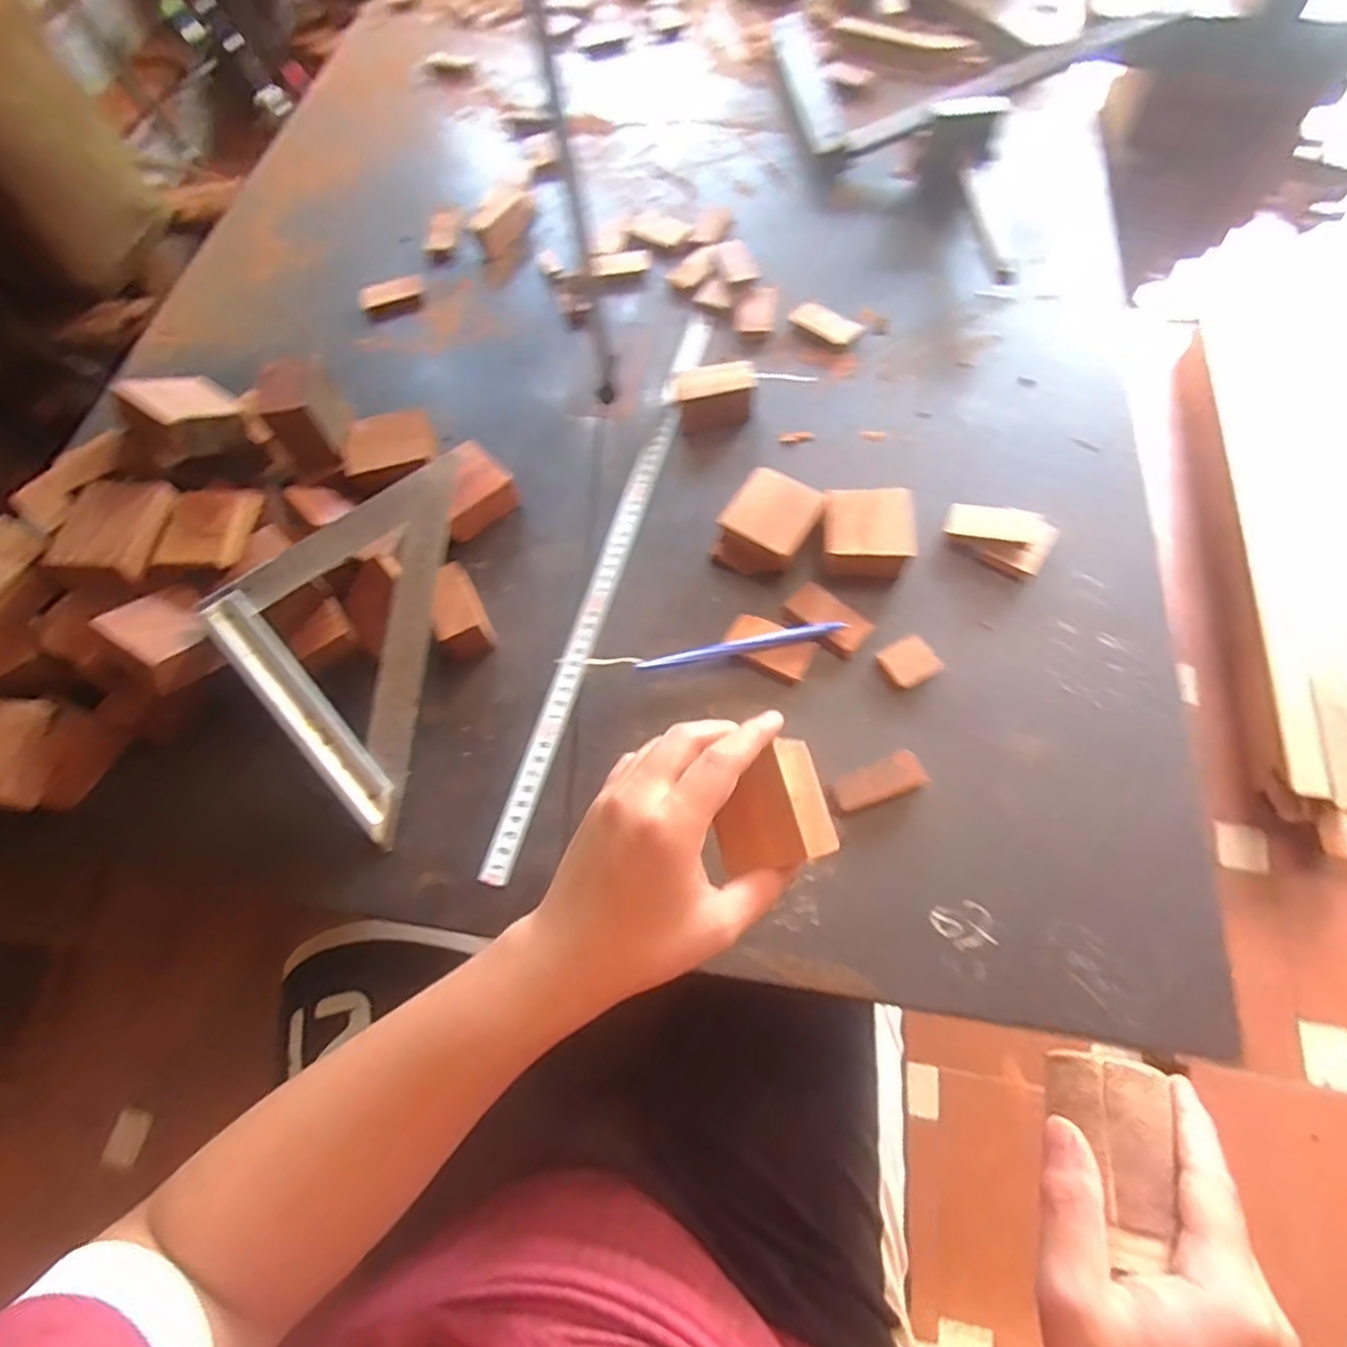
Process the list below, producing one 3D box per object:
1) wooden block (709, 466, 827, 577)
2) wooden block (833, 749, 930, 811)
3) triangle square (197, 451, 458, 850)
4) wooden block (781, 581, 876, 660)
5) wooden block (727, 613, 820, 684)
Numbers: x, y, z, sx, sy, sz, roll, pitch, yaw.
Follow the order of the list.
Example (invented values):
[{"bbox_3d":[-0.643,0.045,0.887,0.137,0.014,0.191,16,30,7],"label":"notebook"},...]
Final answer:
[{"bbox_3d":[0.067,-0.103,0.489,0.056,0.035,0.069,30,71,16],"label":"wooden block"},{"bbox_3d":[0.123,0.066,0.417,0.056,0.018,0.022,-18,66,-4],"label":"wooden block"},{"bbox_3d":[-0.221,-0.028,0.438,0.125,0.014,0.244,6,77,-13],"label":"triangle square"},{"bbox_3d":[0.103,-0.036,0.464,0.056,0.014,0.030,36,73,18],"label":"wooden block"},{"bbox_3d":[0.065,-0.017,0.460,0.057,0.010,0.032,26,70,15],"label":"wooden block"}]

